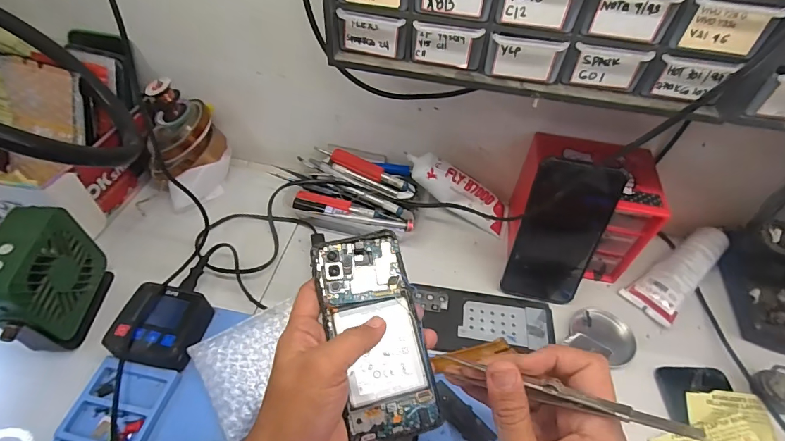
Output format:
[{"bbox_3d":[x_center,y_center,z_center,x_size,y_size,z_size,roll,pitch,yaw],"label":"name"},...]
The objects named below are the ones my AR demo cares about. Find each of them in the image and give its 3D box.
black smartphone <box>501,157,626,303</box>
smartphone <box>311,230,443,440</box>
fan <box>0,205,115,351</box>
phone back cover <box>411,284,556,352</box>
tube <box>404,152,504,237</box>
[{"bbox_3d":[0.165,0.018,0.409,0.078,0.163,0.007,9,36,4],"label":"black smartphone"},{"bbox_3d":[-0.014,0.086,0.327,0.072,0.011,0.157,-11,72,-16],"label":"smartphone"},{"bbox_3d":[-0.319,0.057,0.376,0.038,0.114,0.109,1,47,-4],"label":"fan"},{"bbox_3d":[0.097,0.105,0.438,0.145,0.004,0.070,7,47,-1],"label":"phone back cover"},{"bbox_3d":[0.078,-0.032,0.504,0.141,0.047,0.031,34,44,-19],"label":"tube"}]

